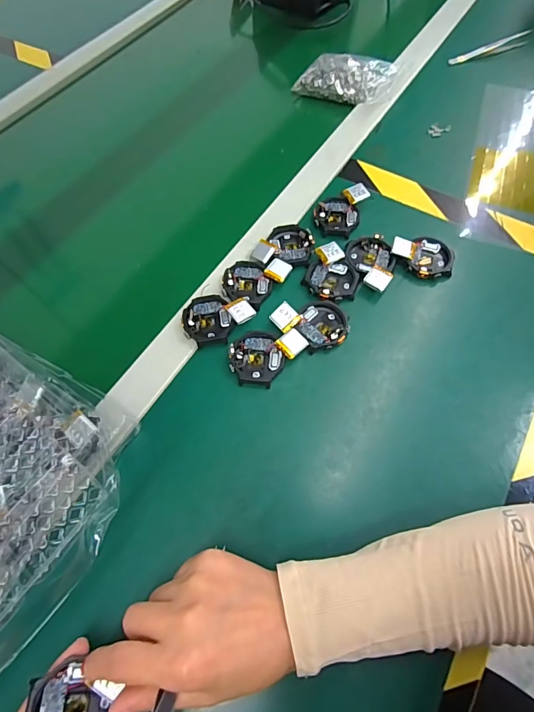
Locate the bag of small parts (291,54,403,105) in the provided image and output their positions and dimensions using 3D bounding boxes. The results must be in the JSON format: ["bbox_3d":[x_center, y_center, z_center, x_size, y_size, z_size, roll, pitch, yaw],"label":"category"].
[{"bbox_3d":[0.114,-0.385,0.554,0.120,0.029,0.087,26,66,16],"label":"bag of small parts"}]

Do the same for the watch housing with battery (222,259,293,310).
[{"bbox_3d":[-0.013,-0.076,0.395,0.053,0.013,0.060,28,66,17],"label":"watch housing with battery"}]

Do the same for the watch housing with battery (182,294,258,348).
[{"bbox_3d":[-0.049,-0.038,0.377,0.060,0.013,0.054,-39,66,-17],"label":"watch housing with battery"}]

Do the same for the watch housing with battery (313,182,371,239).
[{"bbox_3d":[0.080,-0.159,0.439,0.046,0.018,0.069,27,66,16],"label":"watch housing with battery"}]

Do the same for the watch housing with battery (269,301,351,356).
[{"bbox_3d":[0.043,-0.028,0.373,0.068,0.020,0.049,-11,61,-3],"label":"watch housing with battery"}]

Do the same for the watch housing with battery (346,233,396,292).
[{"bbox_3d":[0.108,-0.091,0.403,0.042,0.019,0.068,-10,61,-3],"label":"watch housing with battery"}]

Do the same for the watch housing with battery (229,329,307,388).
[{"bbox_3d":[0.001,0.001,0.359,0.066,0.016,0.048,-2,61,2],"label":"watch housing with battery"}]

